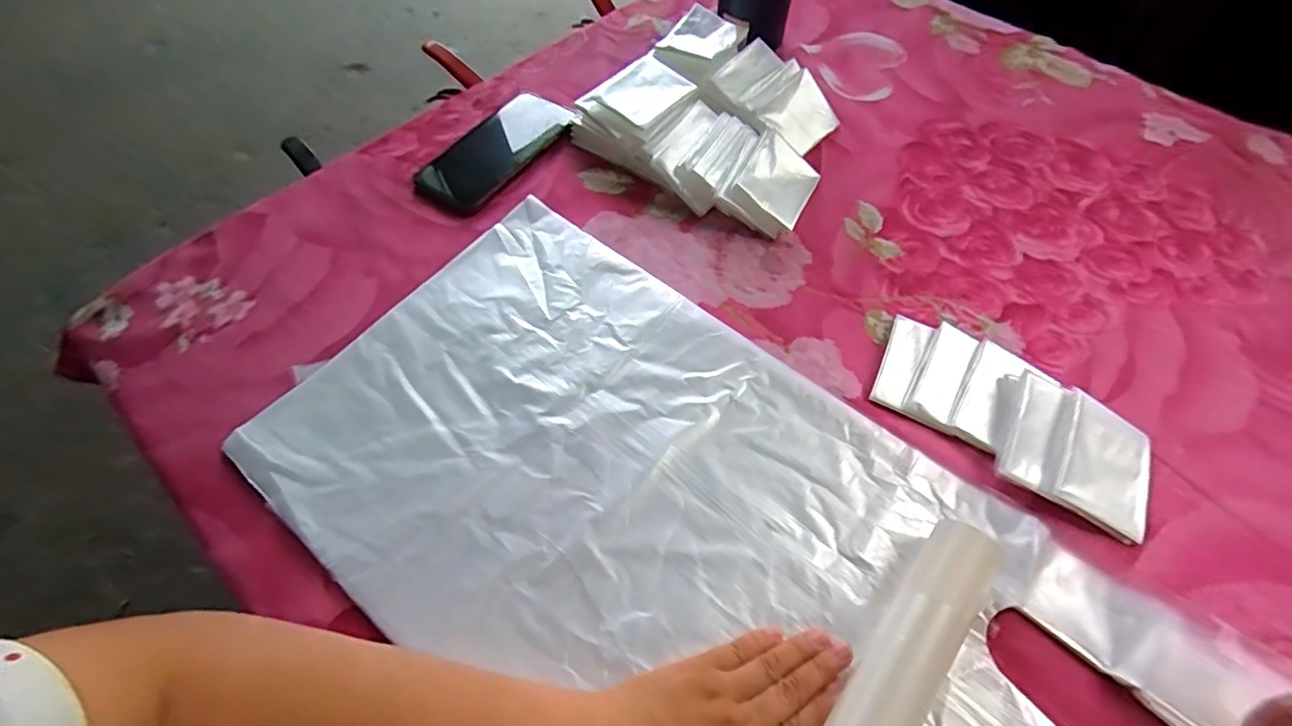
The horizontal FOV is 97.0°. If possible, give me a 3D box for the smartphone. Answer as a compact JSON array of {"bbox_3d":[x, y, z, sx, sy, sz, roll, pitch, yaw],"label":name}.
[{"bbox_3d":[-0.144,-0.212,0.557,0.083,0.008,0.164,31,64,17],"label":"smartphone"}]

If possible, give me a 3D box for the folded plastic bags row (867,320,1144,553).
[{"bbox_3d":[0.263,0.036,0.409,0.191,0.015,0.092,34,65,18],"label":"folded plastic bags row"}]

